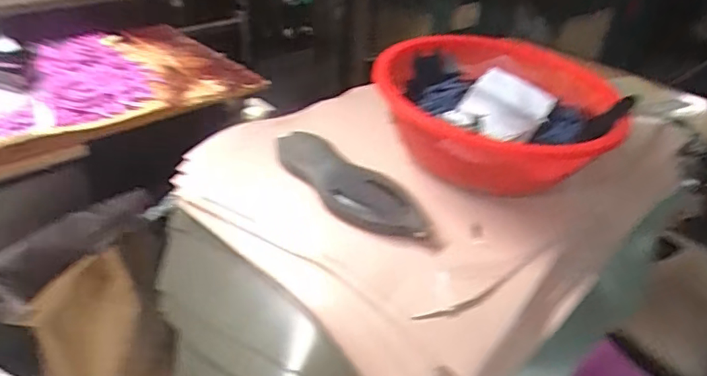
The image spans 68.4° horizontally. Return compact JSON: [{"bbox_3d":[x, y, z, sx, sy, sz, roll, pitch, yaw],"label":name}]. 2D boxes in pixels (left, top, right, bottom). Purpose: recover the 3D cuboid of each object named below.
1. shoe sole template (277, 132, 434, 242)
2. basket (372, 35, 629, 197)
[{"bbox_3d":[-0.014,-0.006,0.818,0.093,0.031,0.319,-40,59,-21],"label":"shoe sole template"},{"bbox_3d":[0.228,-0.128,0.865,0.322,0.136,0.367,2,35,-5],"label":"basket"}]

